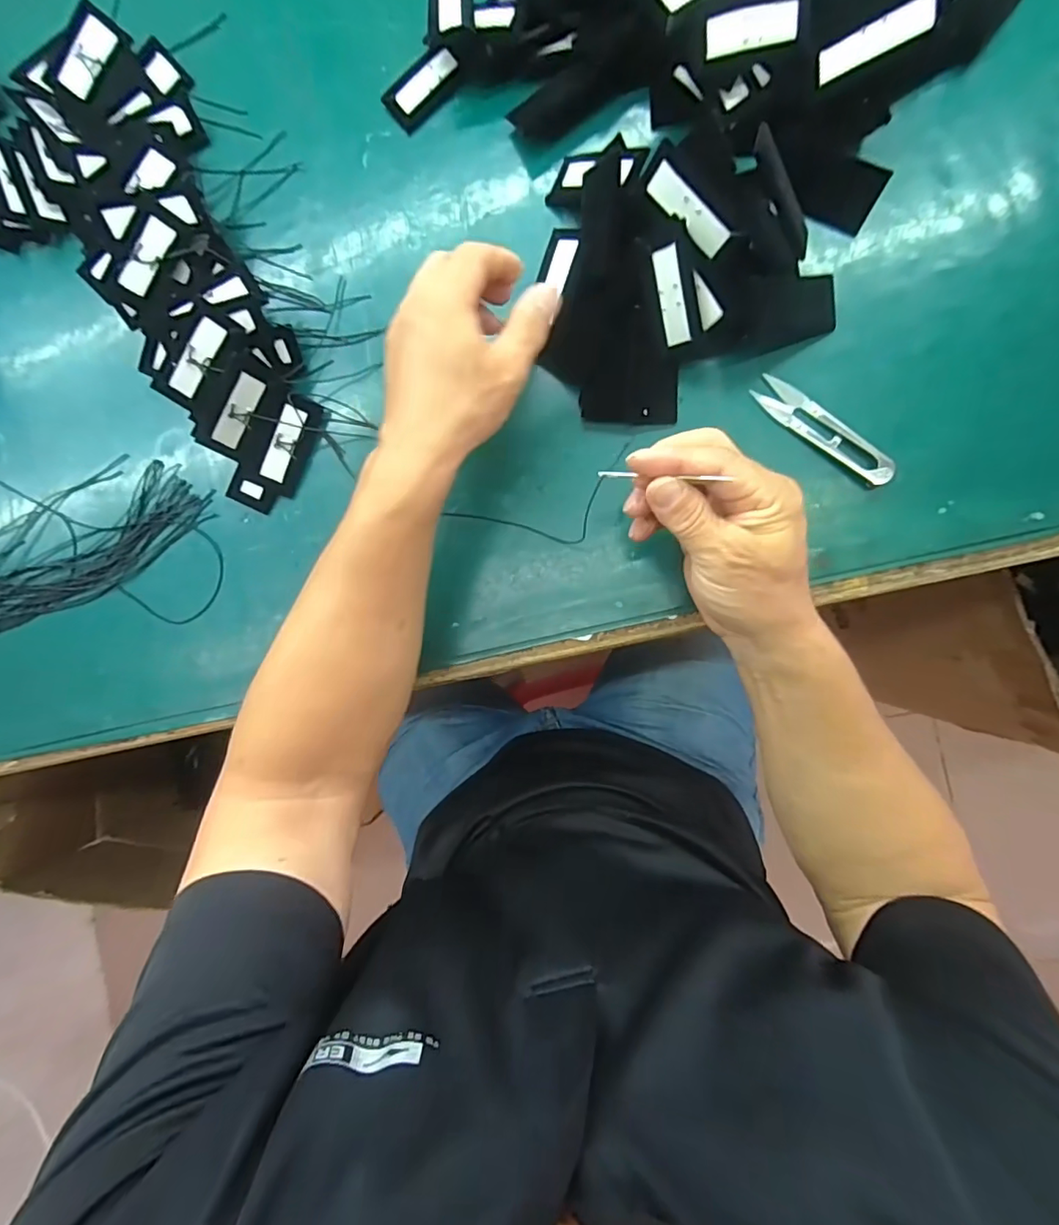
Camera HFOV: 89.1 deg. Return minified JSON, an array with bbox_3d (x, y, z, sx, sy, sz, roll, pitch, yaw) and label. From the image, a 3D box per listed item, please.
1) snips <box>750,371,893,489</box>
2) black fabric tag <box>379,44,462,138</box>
[{"bbox_3d":[0.193,-0.120,0.353,0.102,0.012,0.023,41,96,6],"label":"snips"},{"bbox_3d":[-0.080,-0.395,0.403,0.060,0.005,0.034,-39,97,9],"label":"black fabric tag"}]

